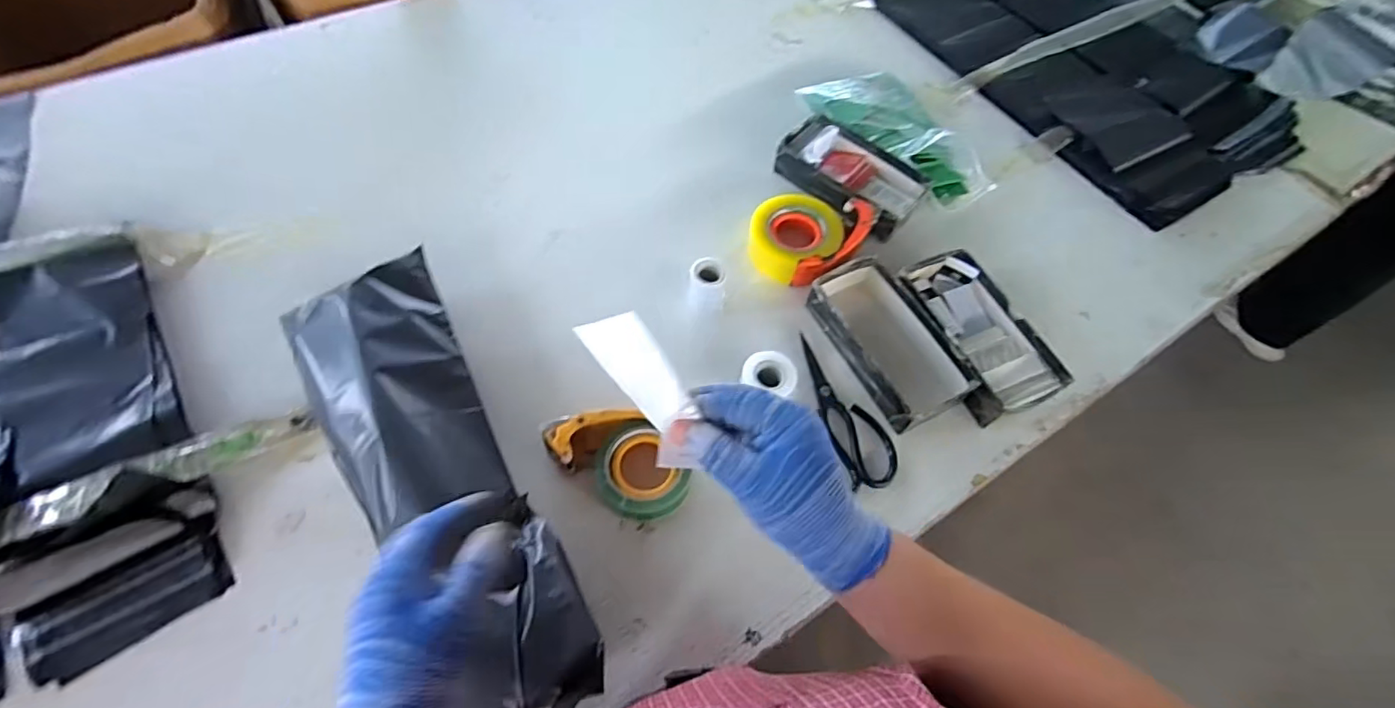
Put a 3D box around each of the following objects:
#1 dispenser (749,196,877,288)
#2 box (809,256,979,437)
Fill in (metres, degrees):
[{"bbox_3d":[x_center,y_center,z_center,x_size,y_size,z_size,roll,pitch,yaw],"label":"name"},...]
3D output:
[{"bbox_3d":[0.153,-0.164,0.827,0.158,0.053,0.134,20,61,7],"label":"dispenser"},{"bbox_3d":[0.243,-0.018,0.763,0.106,0.054,0.222,-24,65,-17],"label":"box"}]

